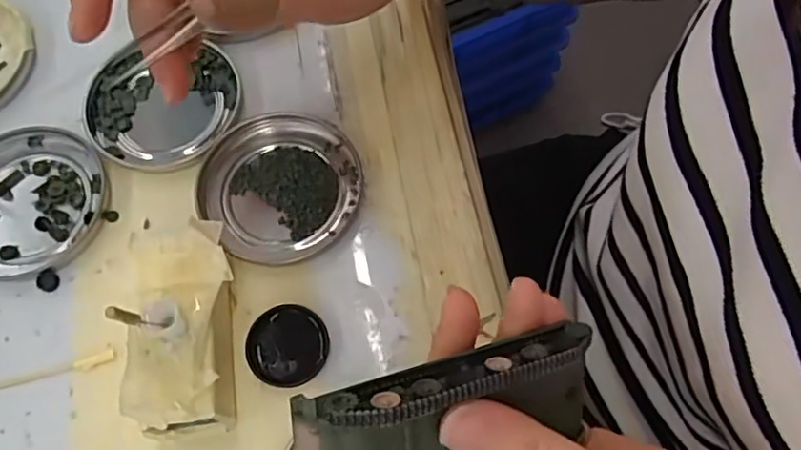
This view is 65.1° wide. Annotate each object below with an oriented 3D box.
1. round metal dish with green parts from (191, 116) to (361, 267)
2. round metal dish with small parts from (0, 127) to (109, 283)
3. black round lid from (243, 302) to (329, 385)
[{"bbox_3d":[-0.059,-0.019,0.307,0.077,0.009,0.075,0,68,1],"label":"round metal dish with green parts"},{"bbox_3d":[-0.186,-0.012,0.308,0.075,0.009,0.077,0,68,1],"label":"round metal dish with small parts"},{"bbox_3d":[-0.050,0.053,0.279,0.034,0.005,0.035,0,68,1],"label":"black round lid"}]

